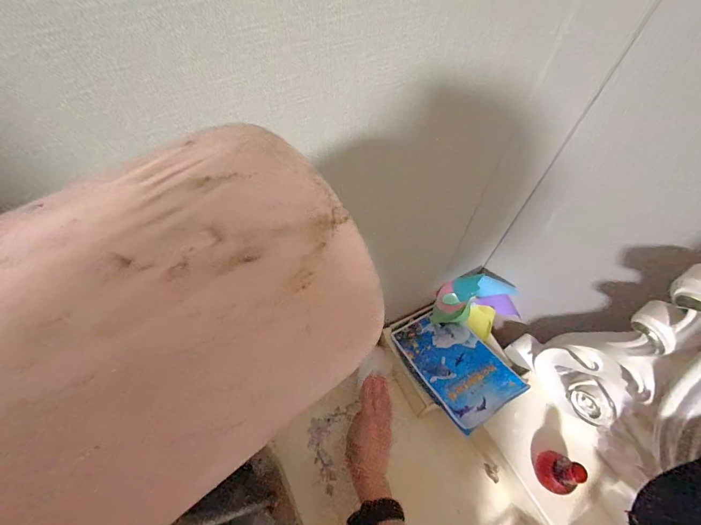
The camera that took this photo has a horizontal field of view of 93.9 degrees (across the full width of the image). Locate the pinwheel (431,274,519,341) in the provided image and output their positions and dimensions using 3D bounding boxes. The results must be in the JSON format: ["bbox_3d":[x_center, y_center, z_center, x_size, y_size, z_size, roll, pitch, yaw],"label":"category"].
[{"bbox_3d":[0.237,0.079,0.613,0.146,0.029,0.115,19,101,12],"label":"pinwheel"}]

